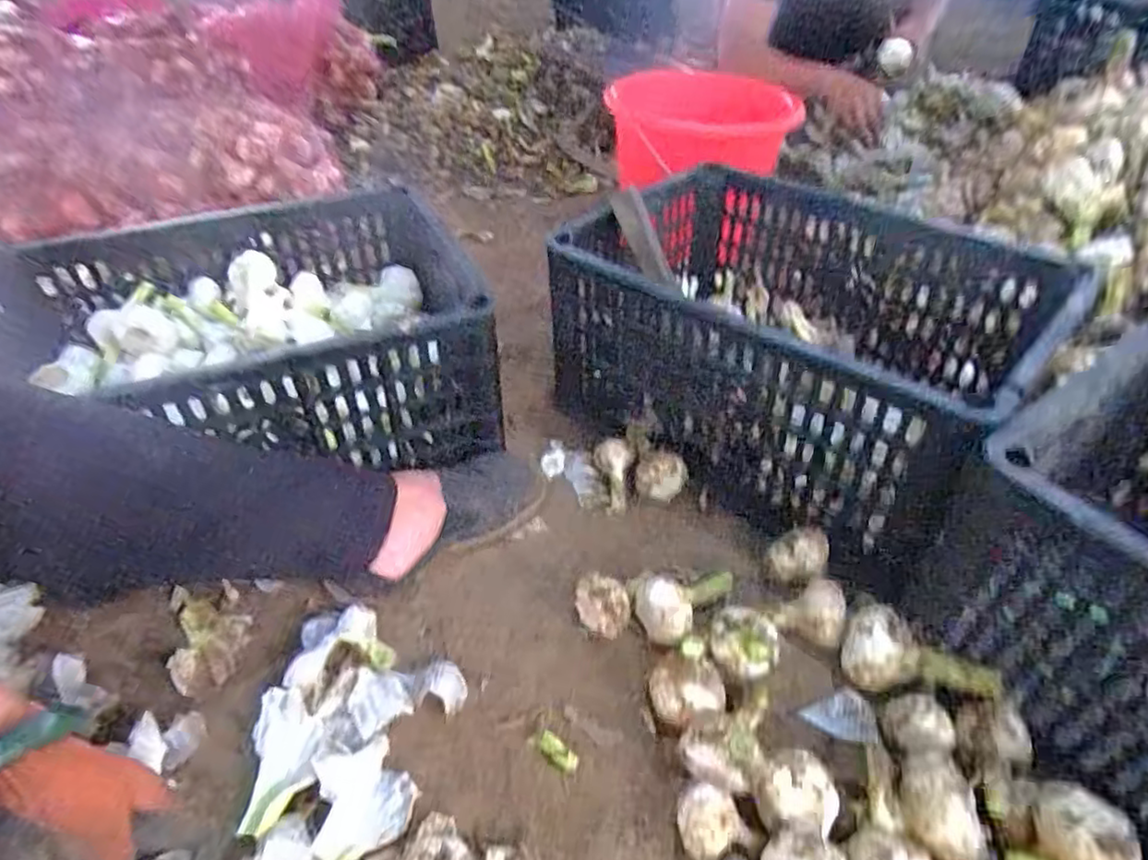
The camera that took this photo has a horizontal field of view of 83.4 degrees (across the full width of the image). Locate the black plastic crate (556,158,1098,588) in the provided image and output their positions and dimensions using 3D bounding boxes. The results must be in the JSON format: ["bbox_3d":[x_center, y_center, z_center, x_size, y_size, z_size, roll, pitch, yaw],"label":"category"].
[{"bbox_3d":[0.238,-0.100,0.699,0.432,0.211,0.331,29,58,35],"label":"black plastic crate"}]

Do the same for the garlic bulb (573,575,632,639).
[{"bbox_3d":[0.025,0.158,0.565,0.048,0.053,0.049,-7,45,6],"label":"garlic bulb"}]

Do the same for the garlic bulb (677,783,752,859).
[{"bbox_3d":[0.093,0.270,0.440,0.047,0.042,0.042,-23,45,-15],"label":"garlic bulb"}]

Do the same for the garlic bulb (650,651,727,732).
[{"bbox_3d":[0.089,0.205,0.508,0.064,0.044,0.054,32,56,34],"label":"garlic bulb"}]

